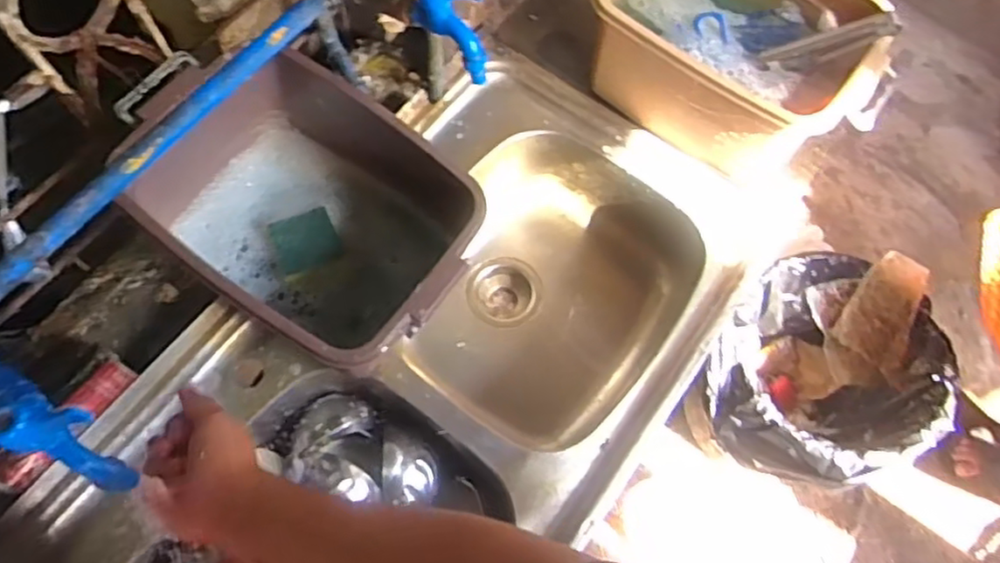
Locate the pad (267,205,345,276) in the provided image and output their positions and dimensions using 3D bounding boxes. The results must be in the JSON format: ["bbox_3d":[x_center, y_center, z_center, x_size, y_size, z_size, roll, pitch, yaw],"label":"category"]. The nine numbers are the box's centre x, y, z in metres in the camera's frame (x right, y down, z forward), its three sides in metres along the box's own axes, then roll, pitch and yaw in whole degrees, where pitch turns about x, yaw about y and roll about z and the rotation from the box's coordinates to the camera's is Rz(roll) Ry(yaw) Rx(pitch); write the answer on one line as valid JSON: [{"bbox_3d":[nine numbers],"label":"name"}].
[{"bbox_3d":[-0.219,-0.047,0.781,0.068,0.012,0.066,-21,70,-11],"label":"pad"}]

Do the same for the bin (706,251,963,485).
[{"bbox_3d":[0.554,0.183,1.295,0.416,0.317,0.373,-18,70,-10],"label":"bin"}]

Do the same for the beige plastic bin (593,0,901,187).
[{"bbox_3d":[0.306,-0.299,0.910,0.357,0.164,0.249,41,71,13],"label":"beige plastic bin"}]

